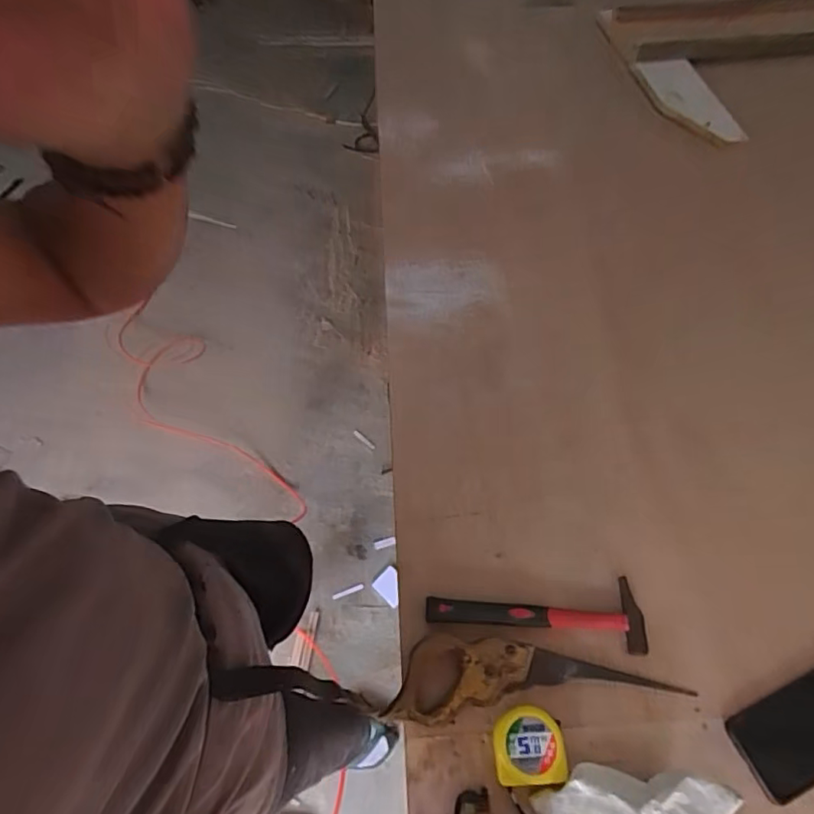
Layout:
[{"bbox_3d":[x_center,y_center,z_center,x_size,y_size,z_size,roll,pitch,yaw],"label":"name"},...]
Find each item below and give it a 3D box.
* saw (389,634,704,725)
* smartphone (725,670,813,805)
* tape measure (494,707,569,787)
[{"bbox_3d":[0.134,0.282,0.569,0.300,0.020,0.077,-1,61,-2],"label":"saw"},{"bbox_3d":[0.417,0.326,0.556,0.167,0.004,0.079,-20,63,-12],"label":"smartphone"},{"bbox_3d":[0.118,0.331,0.534,0.066,0.039,0.067,0,61,-1],"label":"tape measure"}]

